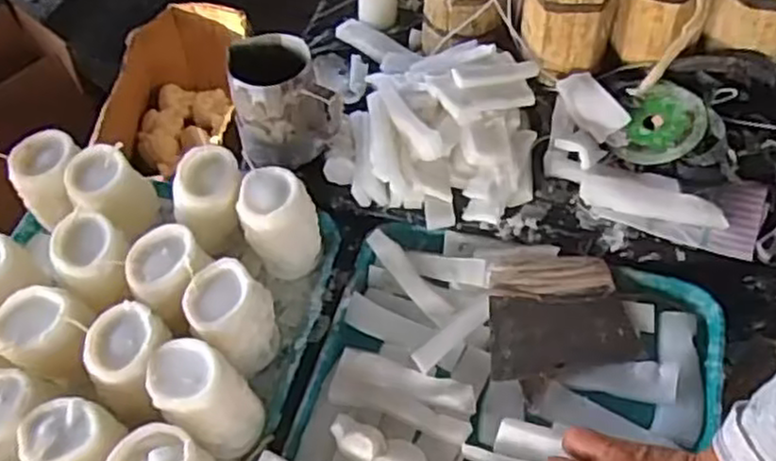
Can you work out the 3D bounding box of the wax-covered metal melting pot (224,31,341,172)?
[{"bbox_3d":[-0.101,-0.131,0.729,0.104,0.102,0.090,-6,54,0],"label":"wax-covered metal melting pot"}]

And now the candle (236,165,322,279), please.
[{"bbox_3d":[-0.104,-0.003,0.700,0.065,0.104,0.066,-2,54,3],"label":"candle"}]

